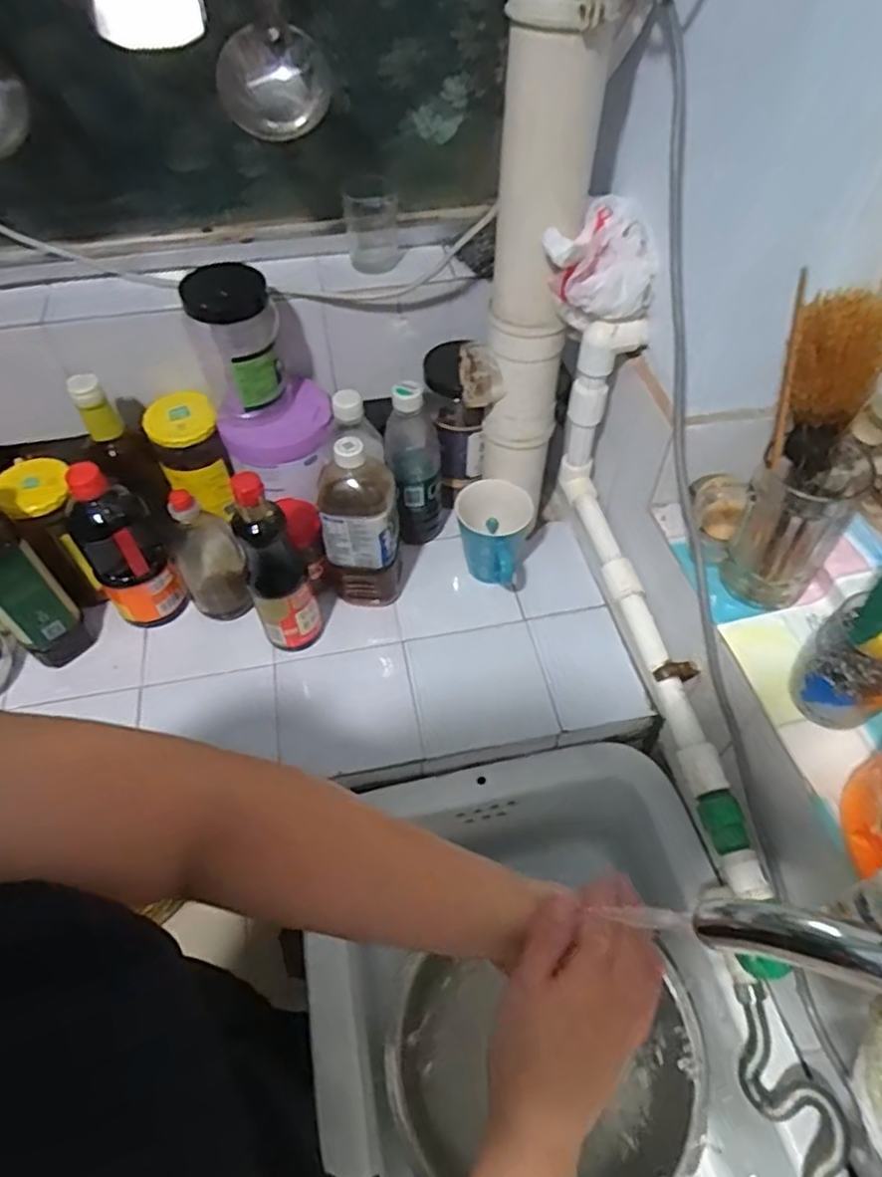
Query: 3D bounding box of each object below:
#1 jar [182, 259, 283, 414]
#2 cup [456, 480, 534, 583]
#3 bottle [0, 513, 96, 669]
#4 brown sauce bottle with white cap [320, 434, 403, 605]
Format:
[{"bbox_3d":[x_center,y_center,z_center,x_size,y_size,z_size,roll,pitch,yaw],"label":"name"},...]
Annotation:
[{"bbox_3d":[-0.213,-0.260,0.717,0.085,0.143,0.095,-10,53,-7],"label":"jar"},{"bbox_3d":[0.061,-0.055,0.807,0.087,0.124,0.115,2,52,2],"label":"cup"},{"bbox_3d":[-0.454,-0.022,0.694,0.080,0.261,0.067,36,61,25],"label":"bottle"},{"bbox_3d":[-0.090,-0.069,0.757,0.080,0.229,0.074,-4,52,-3],"label":"brown sauce bottle with white cap"}]

